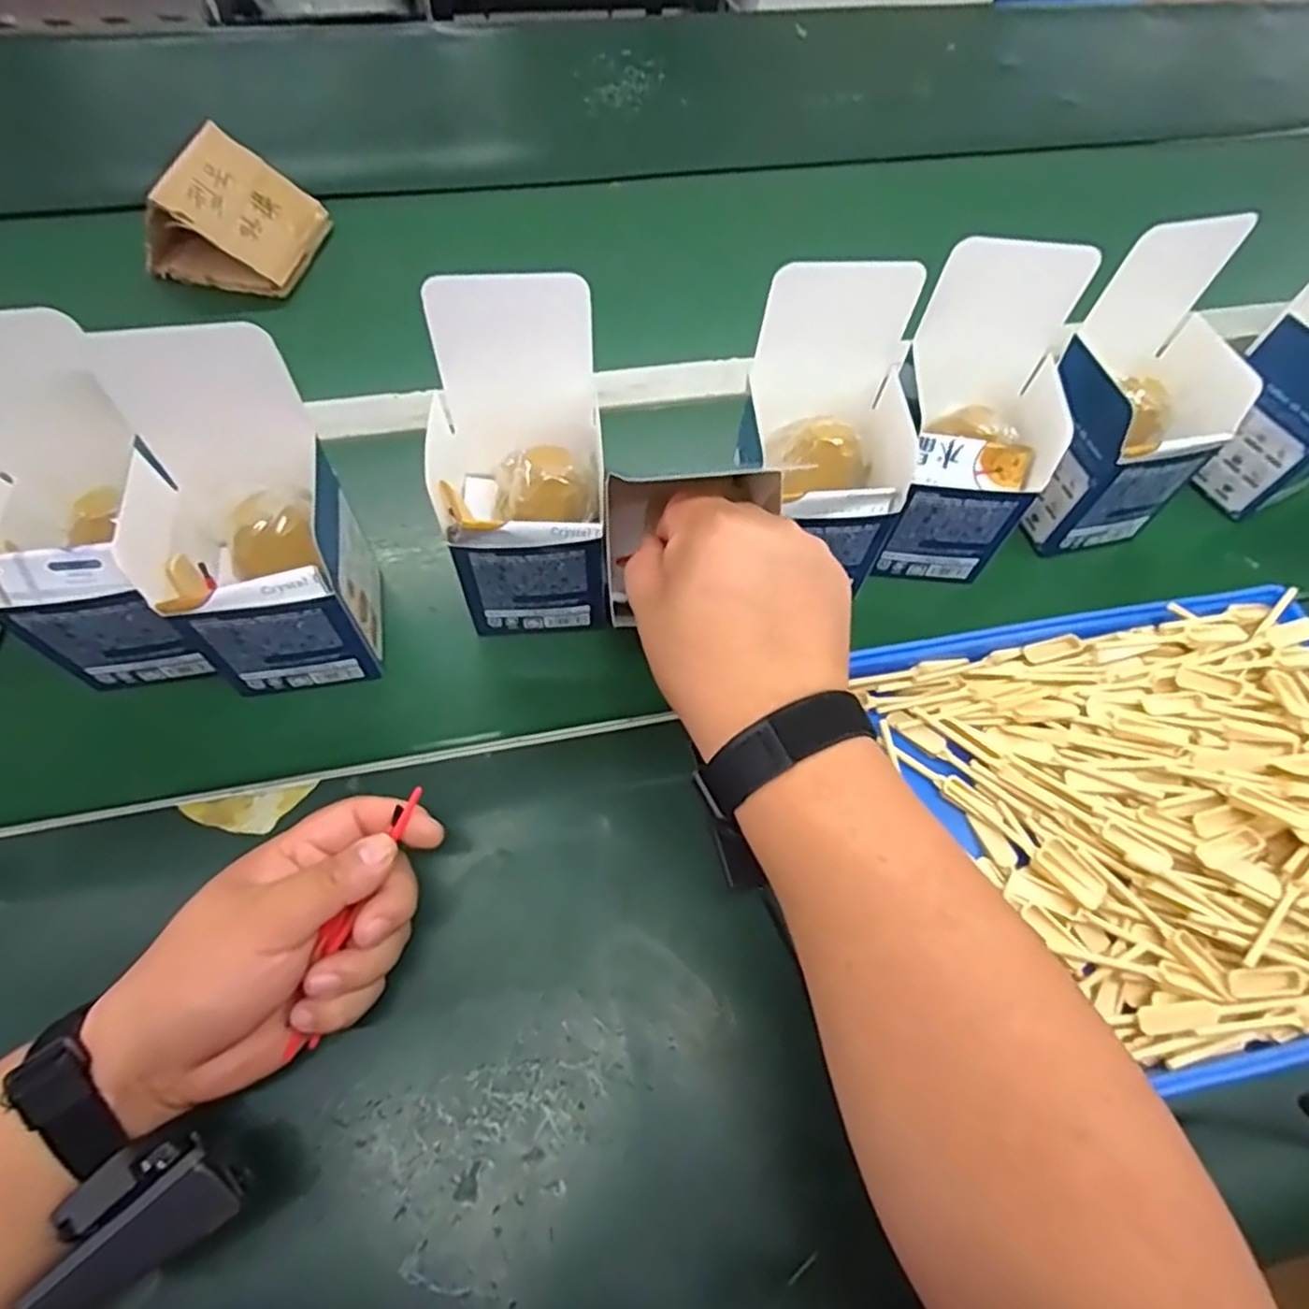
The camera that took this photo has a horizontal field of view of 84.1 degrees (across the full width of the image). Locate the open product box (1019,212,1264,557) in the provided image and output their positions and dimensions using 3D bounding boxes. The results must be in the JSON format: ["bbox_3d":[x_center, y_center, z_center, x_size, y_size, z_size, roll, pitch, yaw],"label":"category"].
[{"bbox_3d":[0.300,-0.154,0.452,0.095,0.170,0.088,-12,63,-8],"label":"open product box"}]

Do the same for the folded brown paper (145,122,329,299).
[{"bbox_3d":[-0.343,-0.356,0.591,0.106,0.088,0.113,10,62,4],"label":"folded brown paper"}]

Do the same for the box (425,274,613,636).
[{"bbox_3d":[-0.072,-0.098,0.400,0.093,0.170,0.095,-7,62,-5],"label":"box"}]

